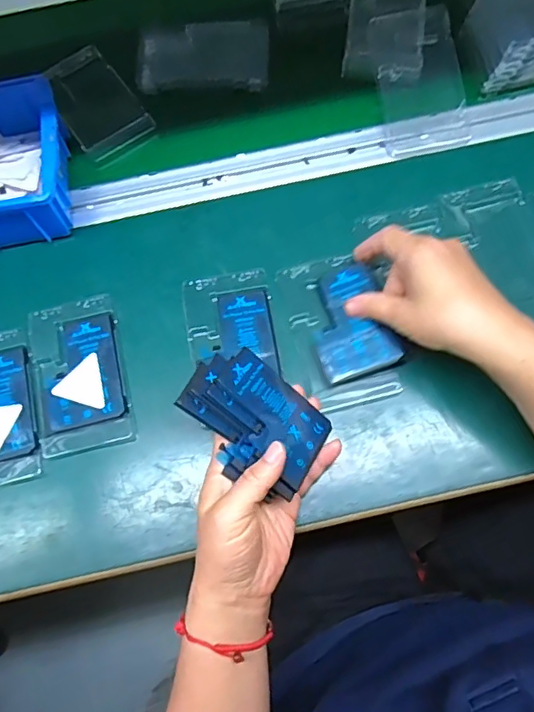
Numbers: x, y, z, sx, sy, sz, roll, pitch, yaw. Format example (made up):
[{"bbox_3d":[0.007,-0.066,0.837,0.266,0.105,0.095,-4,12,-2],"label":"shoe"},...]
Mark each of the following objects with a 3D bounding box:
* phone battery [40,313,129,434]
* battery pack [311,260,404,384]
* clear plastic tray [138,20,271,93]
[{"bbox_3d":[-0.152,0.012,0.432,0.064,0.004,0.088,-14,77,-3],"label":"phone battery"},{"bbox_3d":[0.066,-0.029,0.431,0.064,0.012,0.089,-20,77,-5],"label":"battery pack"},{"bbox_3d":[-0.063,-0.300,0.530,0.126,0.019,0.076,0,76,0],"label":"clear plastic tray"}]

